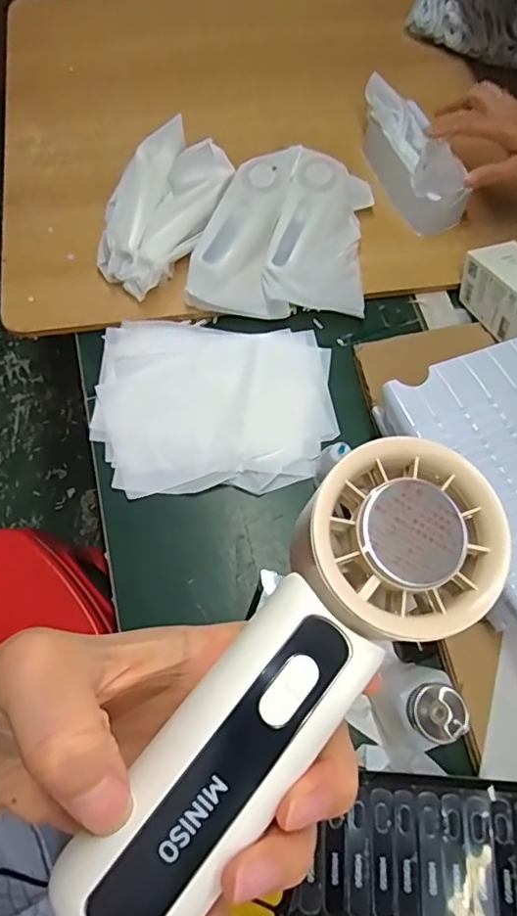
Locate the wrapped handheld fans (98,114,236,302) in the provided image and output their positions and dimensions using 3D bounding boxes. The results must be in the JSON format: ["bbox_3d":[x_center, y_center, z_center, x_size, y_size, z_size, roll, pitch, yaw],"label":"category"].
[{"bbox_3d":[-0.123,-0.292,0.679,0.121,0.079,0.188,30,70,10],"label":"wrapped handheld fans"}]

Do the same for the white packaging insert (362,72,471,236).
[{"bbox_3d":[0.191,-0.377,0.719,0.083,0.078,0.176,-17,70,-8],"label":"white packaging insert"}]

